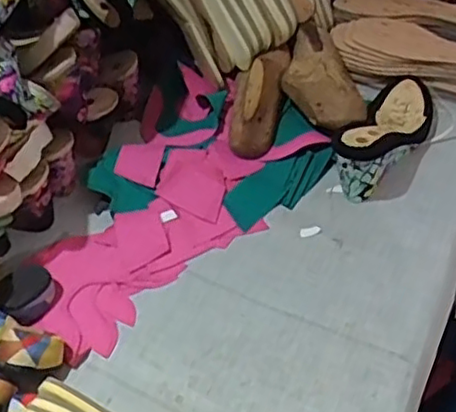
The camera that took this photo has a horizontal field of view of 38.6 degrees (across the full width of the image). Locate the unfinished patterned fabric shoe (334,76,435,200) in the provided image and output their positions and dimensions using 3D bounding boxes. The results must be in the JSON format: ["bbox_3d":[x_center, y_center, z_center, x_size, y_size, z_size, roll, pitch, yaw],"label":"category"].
[{"bbox_3d":[0.204,-0.103,0.822,0.083,0.091,0.231,17,50,22],"label":"unfinished patterned fabric shoe"}]

